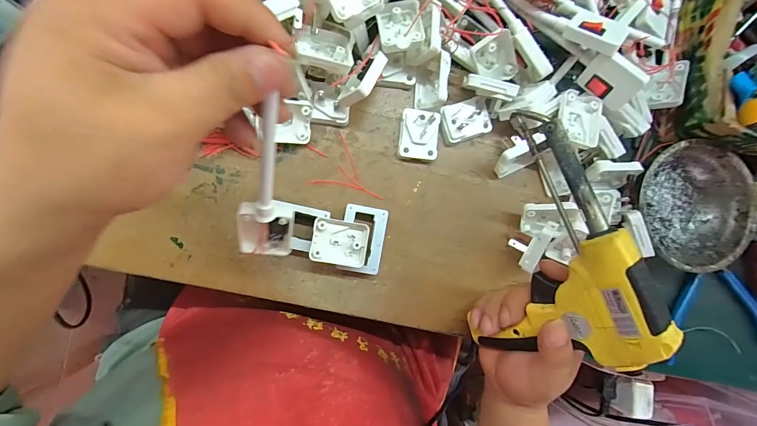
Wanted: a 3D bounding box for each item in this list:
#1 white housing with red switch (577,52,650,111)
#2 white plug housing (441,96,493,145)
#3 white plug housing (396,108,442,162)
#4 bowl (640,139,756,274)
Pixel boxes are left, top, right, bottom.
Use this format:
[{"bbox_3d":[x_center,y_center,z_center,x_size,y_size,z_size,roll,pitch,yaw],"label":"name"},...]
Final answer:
[{"bbox_3d":[0.208,-0.118,0.306,0.010,0.038,0.046,-35,74,-28],"label":"white housing with red switch"},{"bbox_3d":[0.087,-0.092,0.338,0.048,0.012,0.037,-18,91,-7],"label":"white plug housing"},{"bbox_3d":[0.039,-0.074,0.333,0.038,0.017,0.045,7,88,-7],"label":"white plug housing"},{"bbox_3d":[0.322,-0.009,0.353,0.120,0.035,0.125,0,89,-7],"label":"bowl"}]

